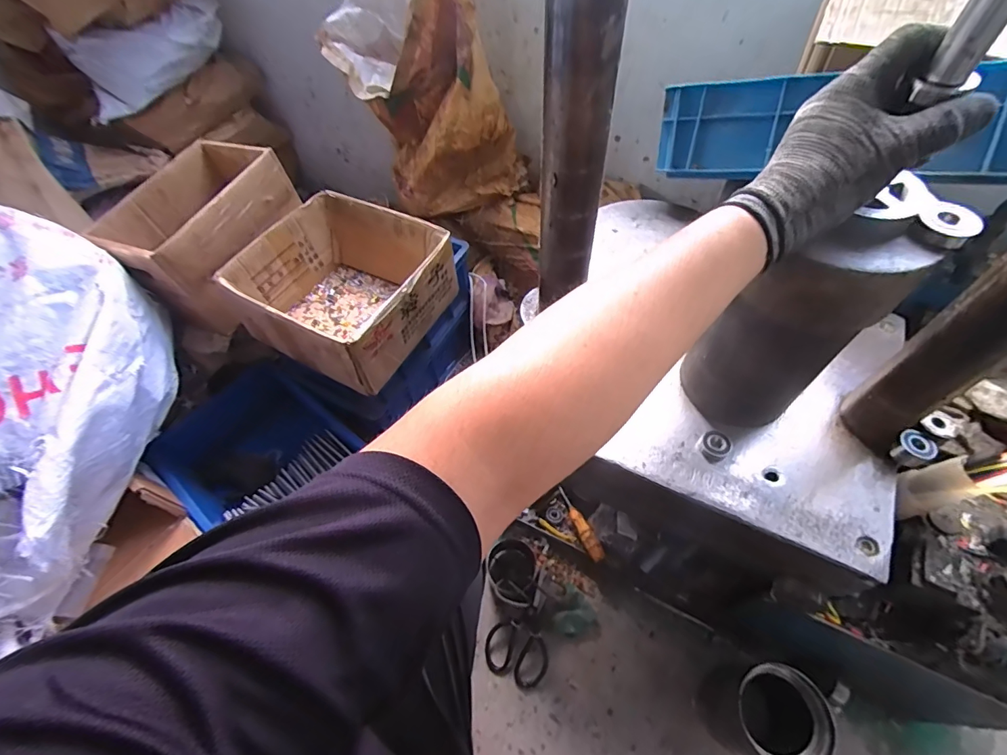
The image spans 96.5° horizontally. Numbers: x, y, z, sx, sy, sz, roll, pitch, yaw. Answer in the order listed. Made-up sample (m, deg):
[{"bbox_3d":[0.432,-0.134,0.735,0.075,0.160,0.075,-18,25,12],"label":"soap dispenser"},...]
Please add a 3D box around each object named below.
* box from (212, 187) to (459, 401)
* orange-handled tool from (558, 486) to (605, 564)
[{"bbox_3d":[-0.280,-0.167,0.820,0.313,0.141,0.307,26,61,20],"label":"box"},{"bbox_3d":[0.149,0.287,0.882,0.025,0.034,0.158,-20,39,-10],"label":"orange-handled tool"}]

